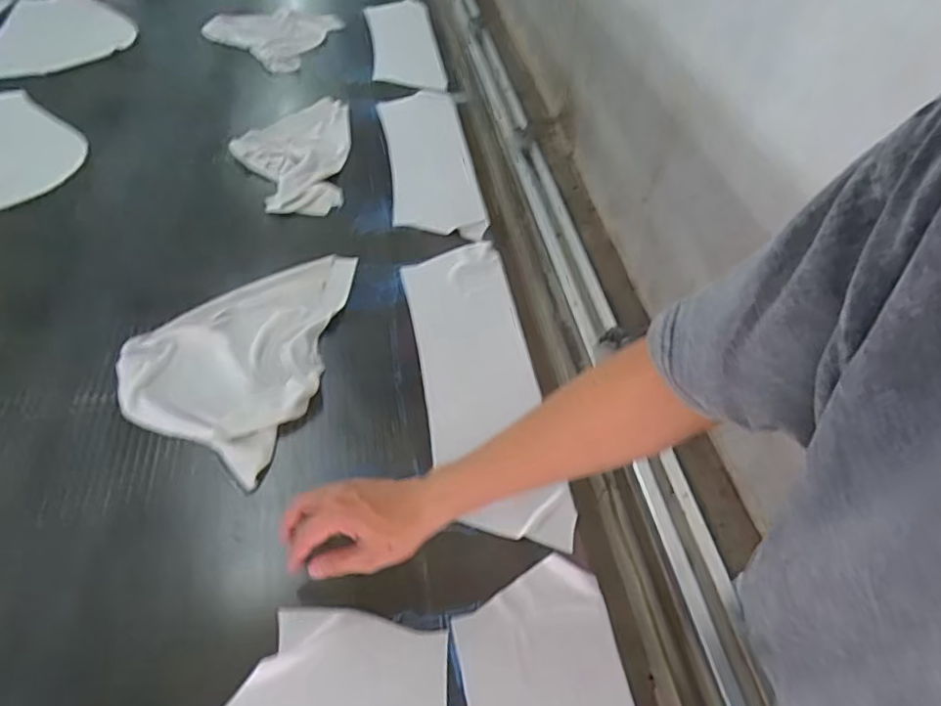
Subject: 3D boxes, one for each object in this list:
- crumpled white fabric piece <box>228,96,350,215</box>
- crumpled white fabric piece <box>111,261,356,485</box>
[{"bbox_3d":[-0.307,-0.352,1.063,0.185,0.018,0.337,1,48,-6],"label":"crumpled white fabric piece"},{"bbox_3d":[-0.255,-0.019,0.777,0.234,0.026,0.332,25,52,16],"label":"crumpled white fabric piece"}]

